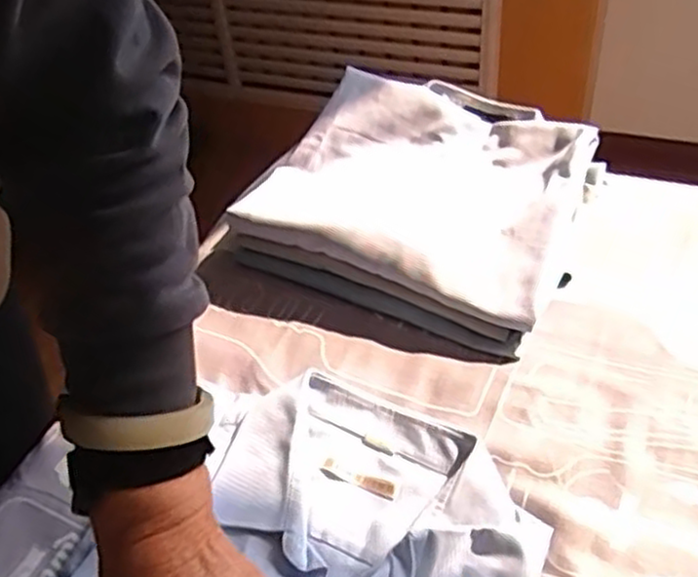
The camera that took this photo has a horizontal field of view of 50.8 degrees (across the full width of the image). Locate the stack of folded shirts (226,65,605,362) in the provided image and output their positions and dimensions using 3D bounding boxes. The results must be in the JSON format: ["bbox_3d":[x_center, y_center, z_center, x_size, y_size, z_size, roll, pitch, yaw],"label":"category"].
[{"bbox_3d":[0.072,-0.095,0.697,0.288,0.073,0.279,19,48,24],"label":"stack of folded shirts"}]

